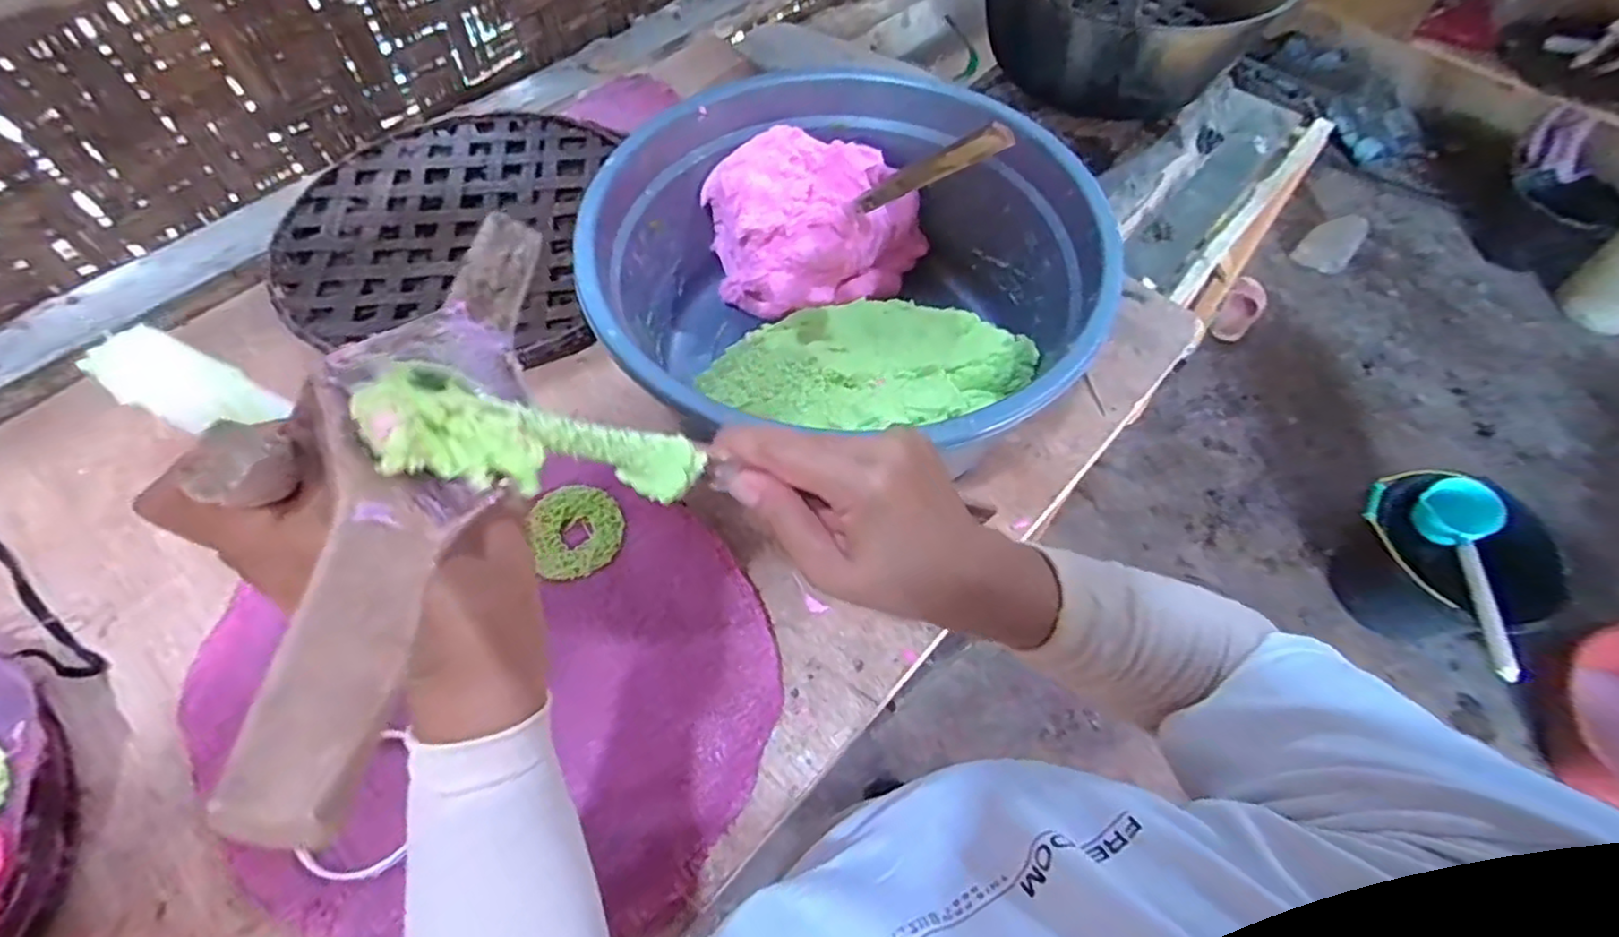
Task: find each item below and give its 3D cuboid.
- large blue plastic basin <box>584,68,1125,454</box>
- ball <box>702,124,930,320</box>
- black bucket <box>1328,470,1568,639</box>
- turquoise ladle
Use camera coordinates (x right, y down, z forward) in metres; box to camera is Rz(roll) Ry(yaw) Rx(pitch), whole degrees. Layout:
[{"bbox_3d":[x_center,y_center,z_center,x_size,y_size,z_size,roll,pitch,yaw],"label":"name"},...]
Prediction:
[{"bbox_3d":[0.028,-0.151,0.611,0.395,0.176,0.398,0,60,-1],"label":"large blue plastic basin"},{"bbox_3d":[0.012,-0.241,0.680,0.199,0.109,0.127,-21,62,-13],"label":"ball"},{"bbox_3d":[1.244,0.183,1.402,0.299,0.265,0.309,0,60,-1],"label":"black bucket"},{"bbox_3d":[1.199,0.186,1.278,0.139,0.077,0.369,13,61,7],"label":"turquoise ladle"}]

